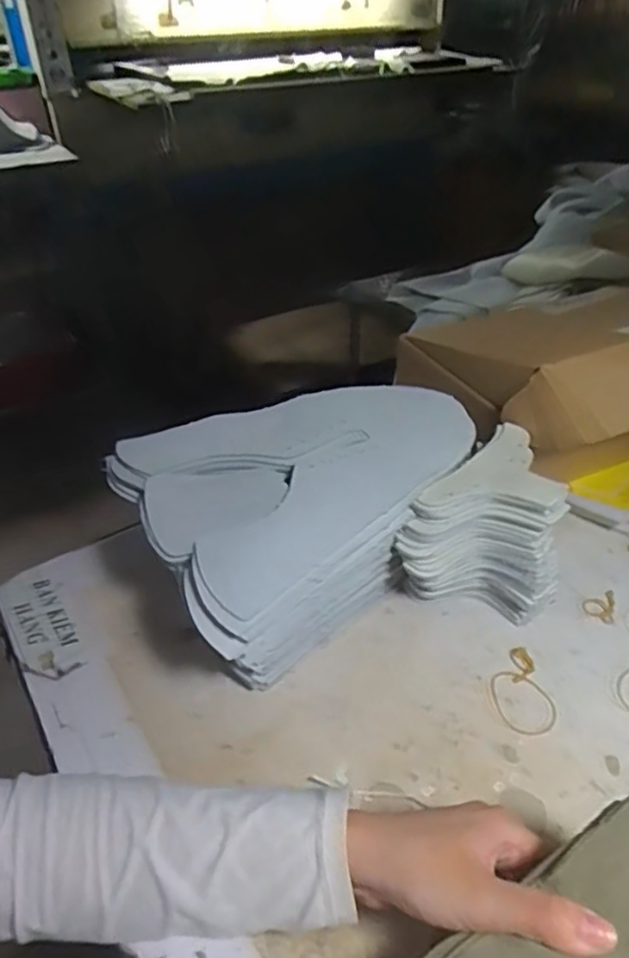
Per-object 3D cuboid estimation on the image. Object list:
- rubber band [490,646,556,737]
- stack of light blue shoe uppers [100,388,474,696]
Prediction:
[{"bbox_3d":[0.145,0.150,0.456,0.039,0.005,0.067,-6,38,-6],"label":"rubber band"},{"bbox_3d":[-0.005,0.027,0.524,0.270,0.125,0.208,-24,43,-27],"label":"stack of light blue shoe uppers"}]

